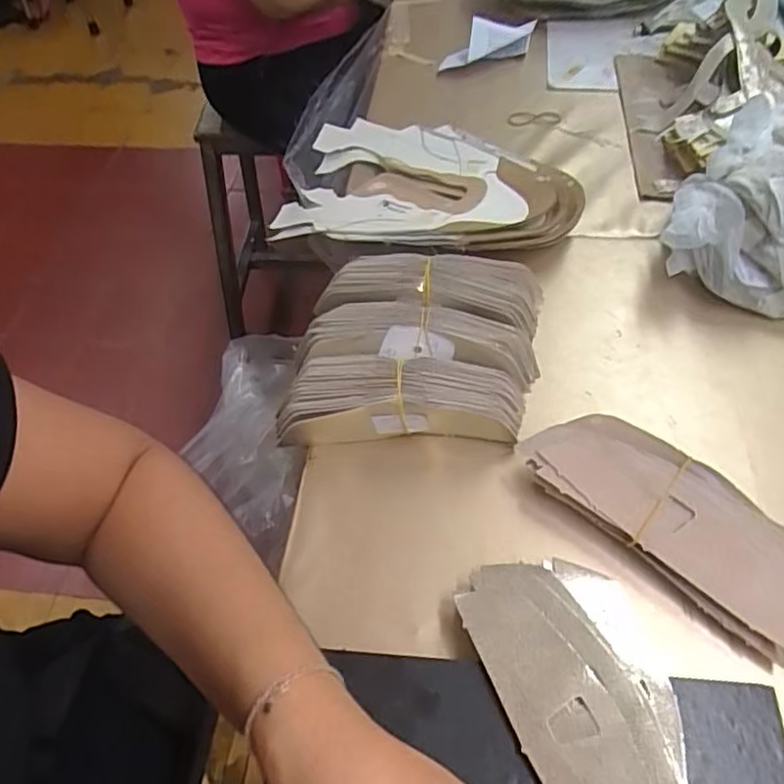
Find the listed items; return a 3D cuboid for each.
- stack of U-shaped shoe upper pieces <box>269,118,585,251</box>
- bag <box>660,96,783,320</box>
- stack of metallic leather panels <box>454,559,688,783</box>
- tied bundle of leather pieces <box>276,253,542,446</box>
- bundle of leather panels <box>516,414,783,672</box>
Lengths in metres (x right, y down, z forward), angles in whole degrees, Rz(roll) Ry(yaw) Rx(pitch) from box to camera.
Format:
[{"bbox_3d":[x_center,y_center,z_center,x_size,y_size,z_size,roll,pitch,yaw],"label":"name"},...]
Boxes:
[{"bbox_3d":[0.033,-0.206,0.627,0.294,0.036,0.210,10,55,11],"label":"stack of U-shaped shoe upper pieces"},{"bbox_3d":[0.301,-0.158,0.535,0.113,0.099,0.163,18,57,17],"label":"bag"},{"bbox_3d":[0.105,0.165,0.329,0.095,0.019,0.175,-14,54,-6],"label":"stack of metallic leather panels"},{"bbox_3d":[0.021,-0.034,0.487,0.178,0.059,0.165,3,54,7],"label":"tied bundle of leather pieces"},{"bbox_3d":[0.180,0.080,0.410,0.188,0.033,0.077,37,64,27],"label":"bundle of leather panels"}]

